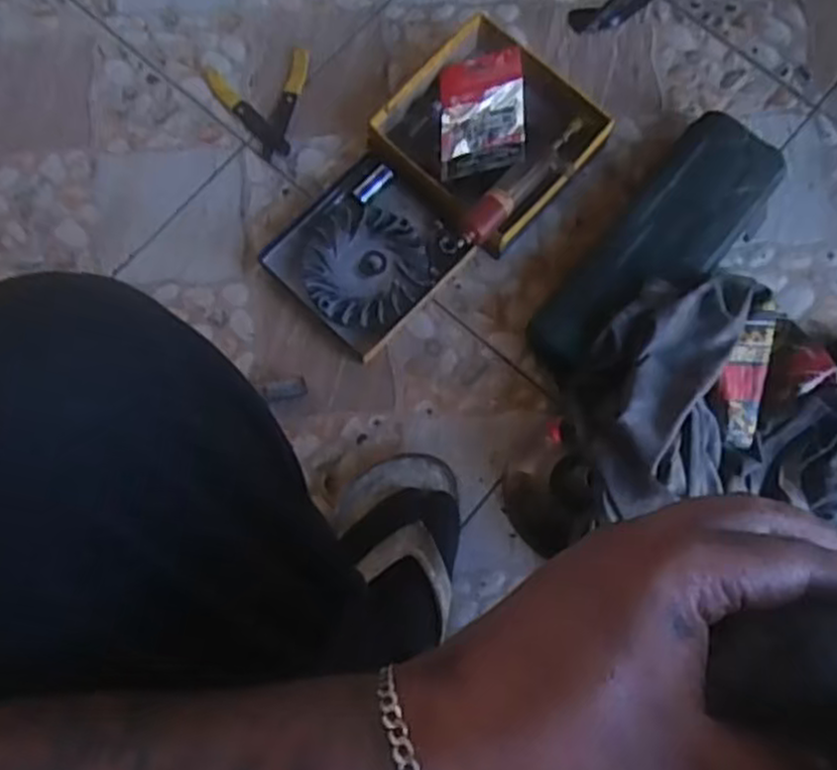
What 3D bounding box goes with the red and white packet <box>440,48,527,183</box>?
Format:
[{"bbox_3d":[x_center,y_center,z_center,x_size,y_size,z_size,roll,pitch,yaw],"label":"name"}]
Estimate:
[{"bbox_3d":[0.060,-0.255,0.730,0.081,0.012,0.128,-9,69,27],"label":"red and white packet"}]

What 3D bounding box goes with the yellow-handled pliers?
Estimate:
[{"bbox_3d":[-0.151,-0.280,0.779,0.101,0.010,0.109,-15,80,-2],"label":"yellow-handled pliers"}]

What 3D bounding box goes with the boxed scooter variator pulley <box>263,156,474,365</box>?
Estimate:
[{"bbox_3d":[-0.048,-0.124,0.738,0.153,0.032,0.146,-44,82,-7],"label":"boxed scooter variator pulley"}]

